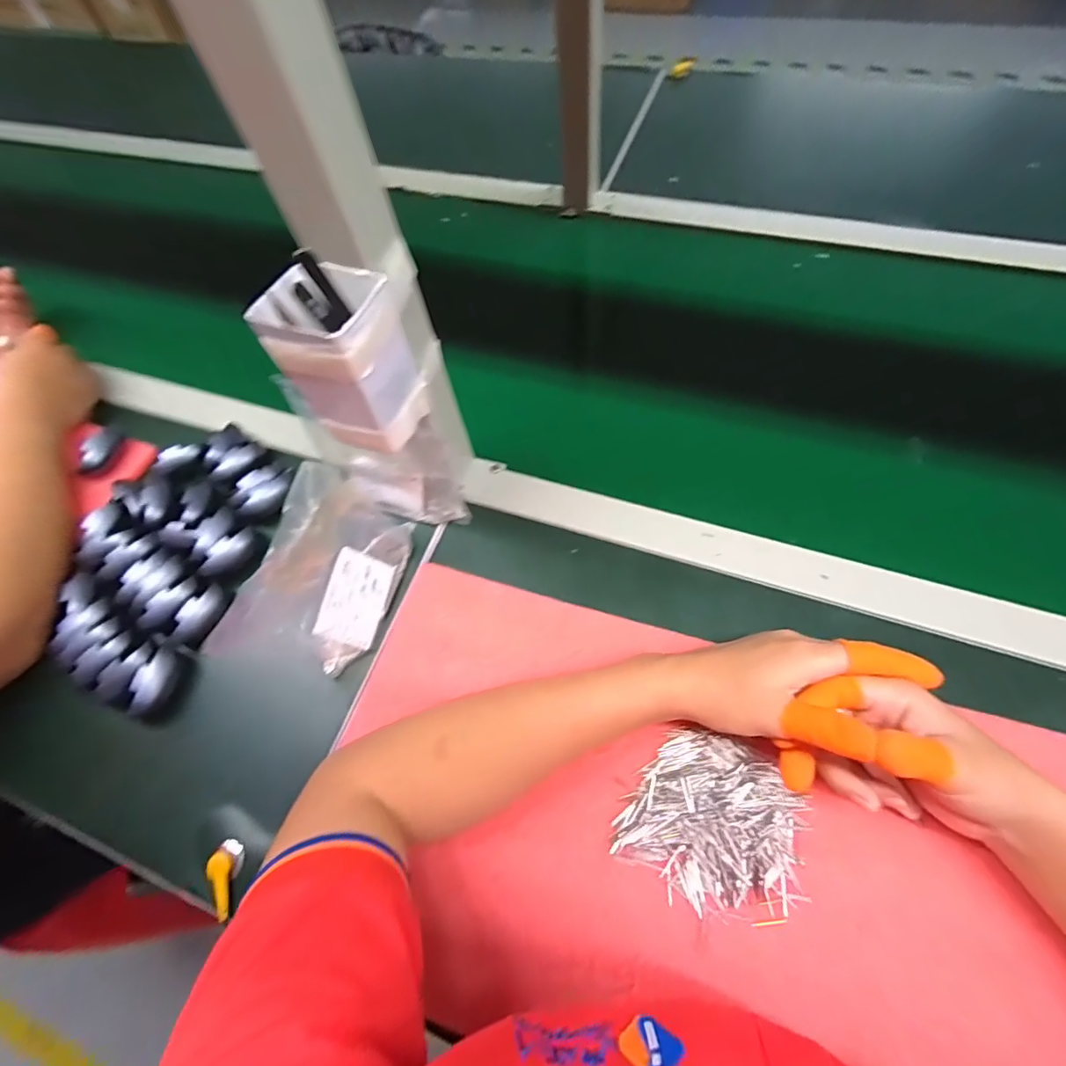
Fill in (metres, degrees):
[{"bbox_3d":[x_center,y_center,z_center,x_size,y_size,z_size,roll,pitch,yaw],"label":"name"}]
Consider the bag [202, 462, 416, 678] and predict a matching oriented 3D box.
[{"bbox_3d":[-0.154,0.033,0.382,0.053,0.105,0.151,12,65,12],"label":"bag"}]

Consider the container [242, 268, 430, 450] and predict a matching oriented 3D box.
[{"bbox_3d":[-0.110,-0.105,0.304,0.055,0.110,0.065,15,66,13],"label":"container"}]

